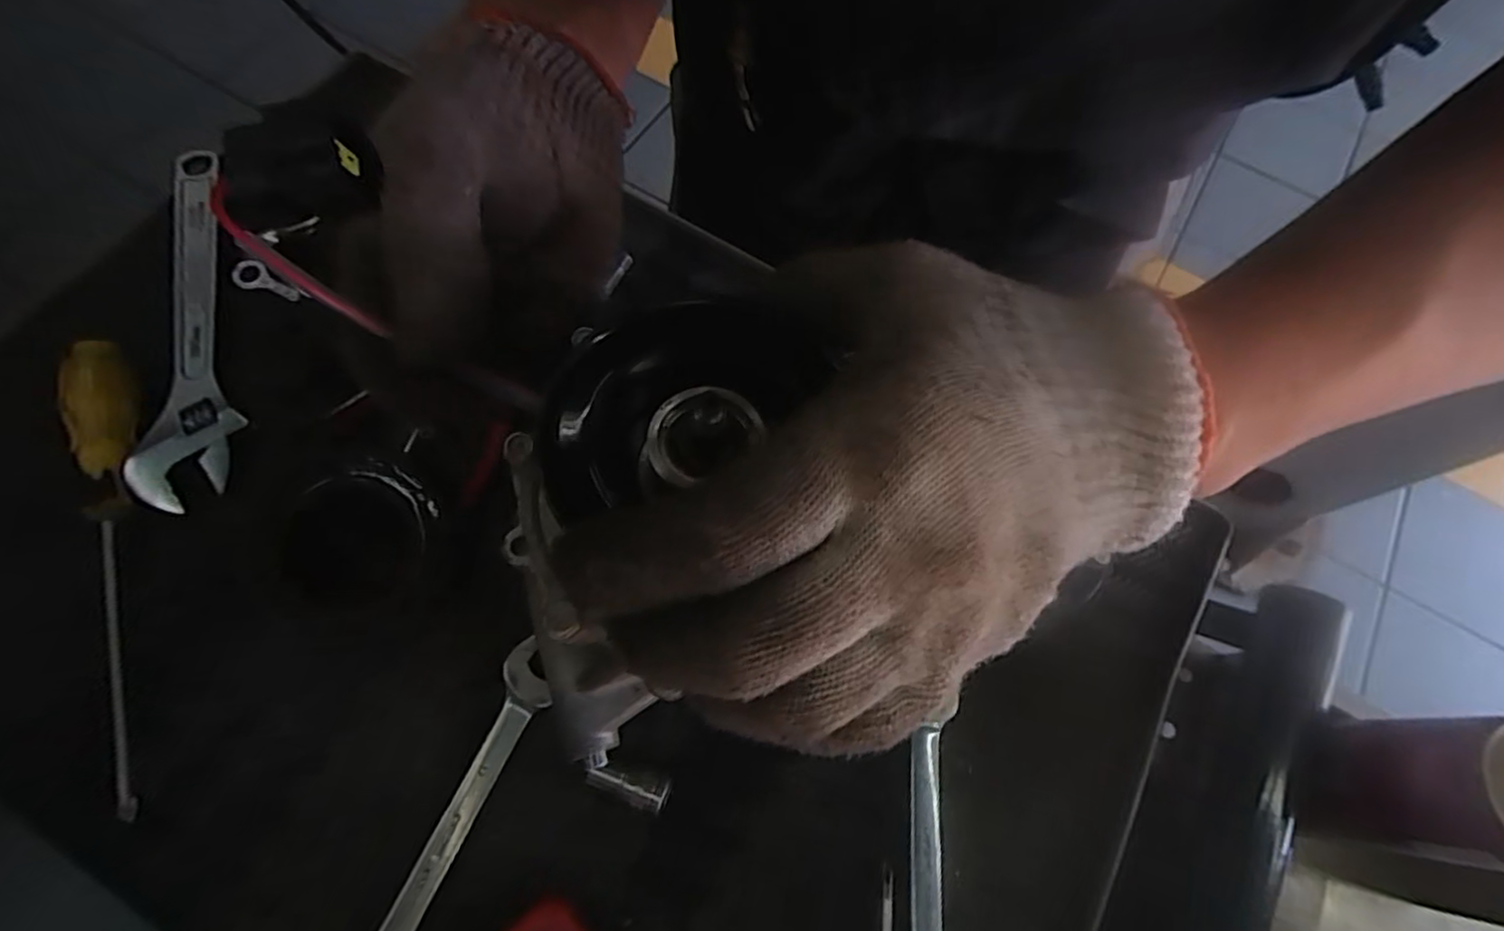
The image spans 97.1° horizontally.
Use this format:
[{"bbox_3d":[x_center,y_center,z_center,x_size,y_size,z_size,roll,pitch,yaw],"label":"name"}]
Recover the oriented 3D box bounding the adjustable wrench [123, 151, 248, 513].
[{"bbox_3d":[-0.328,-0.092,0.391,0.045,0.009,0.242,-11,69,-7],"label":"adjustable wrench"}]

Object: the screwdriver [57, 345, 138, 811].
[{"bbox_3d":[-0.323,0.041,0.327,0.023,0.022,0.252,-19,70,-10],"label":"screwdriver"}]

